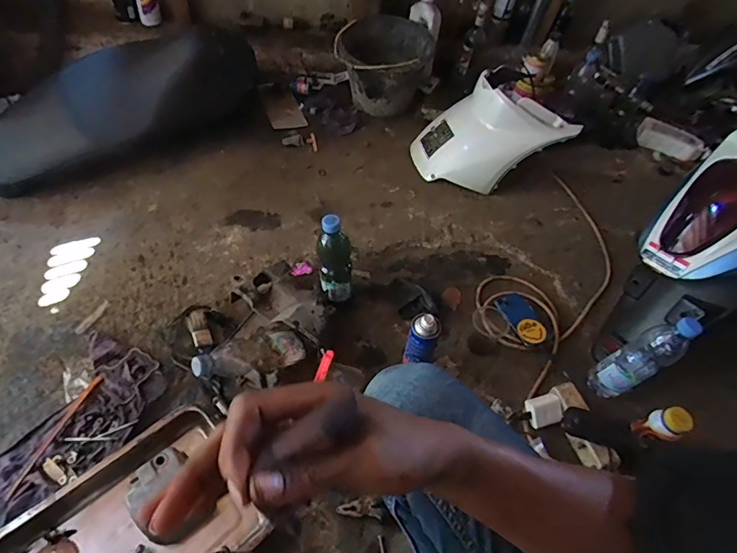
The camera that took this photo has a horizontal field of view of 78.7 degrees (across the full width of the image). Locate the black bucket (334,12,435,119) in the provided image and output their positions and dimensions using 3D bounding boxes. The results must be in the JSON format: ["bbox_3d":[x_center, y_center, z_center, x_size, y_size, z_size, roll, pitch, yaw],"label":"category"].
[{"bbox_3d":[0.042,-0.640,1.394,0.279,0.217,0.292,4,51,-5],"label":"black bucket"}]

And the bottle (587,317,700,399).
[{"bbox_3d":[0.483,0.147,0.808,0.072,0.231,0.074,-20,55,-17],"label":"bottle"}]

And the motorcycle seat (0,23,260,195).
[{"bbox_3d":[-0.656,-0.466,1.201,0.746,0.242,0.190,-21,55,-17],"label":"motorcycle seat"}]

